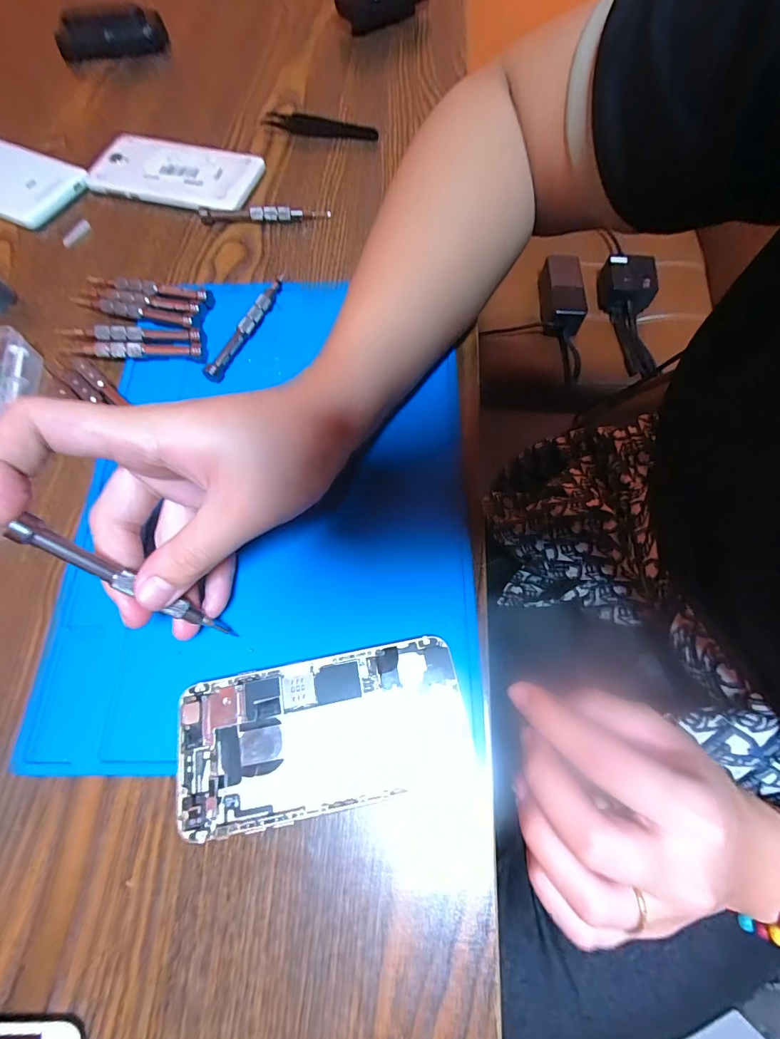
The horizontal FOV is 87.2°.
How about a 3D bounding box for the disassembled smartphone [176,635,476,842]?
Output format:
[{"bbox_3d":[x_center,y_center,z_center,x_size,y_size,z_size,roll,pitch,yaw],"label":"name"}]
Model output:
[{"bbox_3d":[-0.033,0.102,0.198,0.134,0.010,0.064,-11,69,-2],"label":"disassembled smartphone"}]

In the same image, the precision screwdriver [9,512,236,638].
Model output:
[{"bbox_3d":[-0.114,0.031,0.188,0.009,0.103,0.010,8,62,50],"label":"precision screwdriver"}]

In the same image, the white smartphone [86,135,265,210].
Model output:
[{"bbox_3d":[-0.187,-0.302,0.358,0.150,0.014,0.071,15,68,7],"label":"white smartphone"}]

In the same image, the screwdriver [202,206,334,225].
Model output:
[{"bbox_3d":[-0.103,-0.250,0.337,0.105,0.011,0.009,-3,69,1],"label":"screwdriver"}]

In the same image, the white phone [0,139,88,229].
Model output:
[{"bbox_3d":[-0.350,-0.306,0.365,0.155,0.011,0.075,26,72,11],"label":"white phone"}]

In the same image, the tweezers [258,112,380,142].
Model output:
[{"bbox_3d":[-0.064,-0.363,0.380,0.105,0.013,0.016,16,68,8],"label":"tweezers"}]

